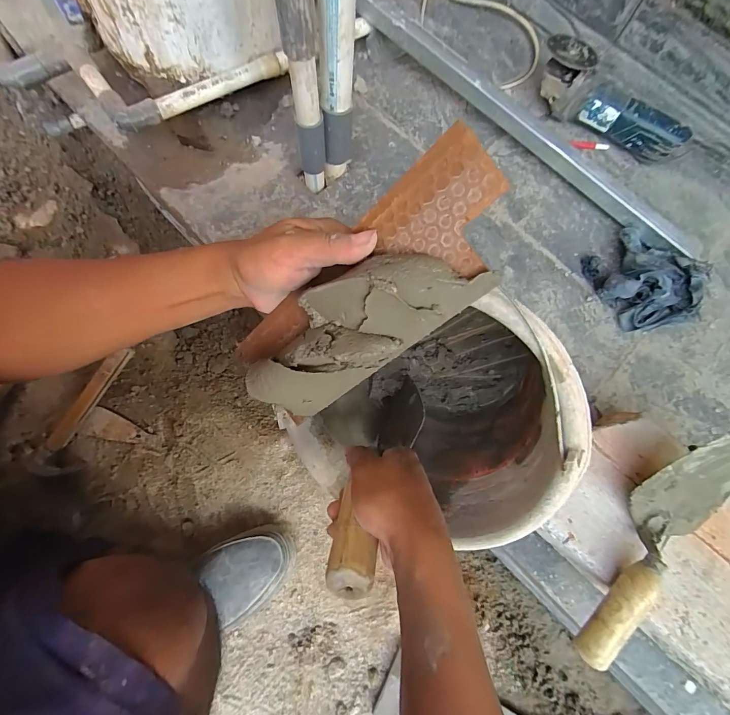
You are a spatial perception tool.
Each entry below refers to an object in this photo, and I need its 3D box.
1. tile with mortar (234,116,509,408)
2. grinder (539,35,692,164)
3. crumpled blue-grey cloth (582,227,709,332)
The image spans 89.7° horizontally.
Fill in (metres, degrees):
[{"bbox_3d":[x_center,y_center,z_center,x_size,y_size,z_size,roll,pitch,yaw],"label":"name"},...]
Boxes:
[{"bbox_3d":[-0.010,-0.035,0.256,0.235,0.047,0.092,-39,78,26],"label":"tile with mortar"},{"bbox_3d":[0.418,-0.428,0.633,0.281,0.090,0.081,42,77,8],"label":"grinder"},{"bbox_3d":[0.449,-0.128,0.573,0.140,0.067,0.168,-32,79,-11],"label":"crumpled blue-grey cloth"}]

